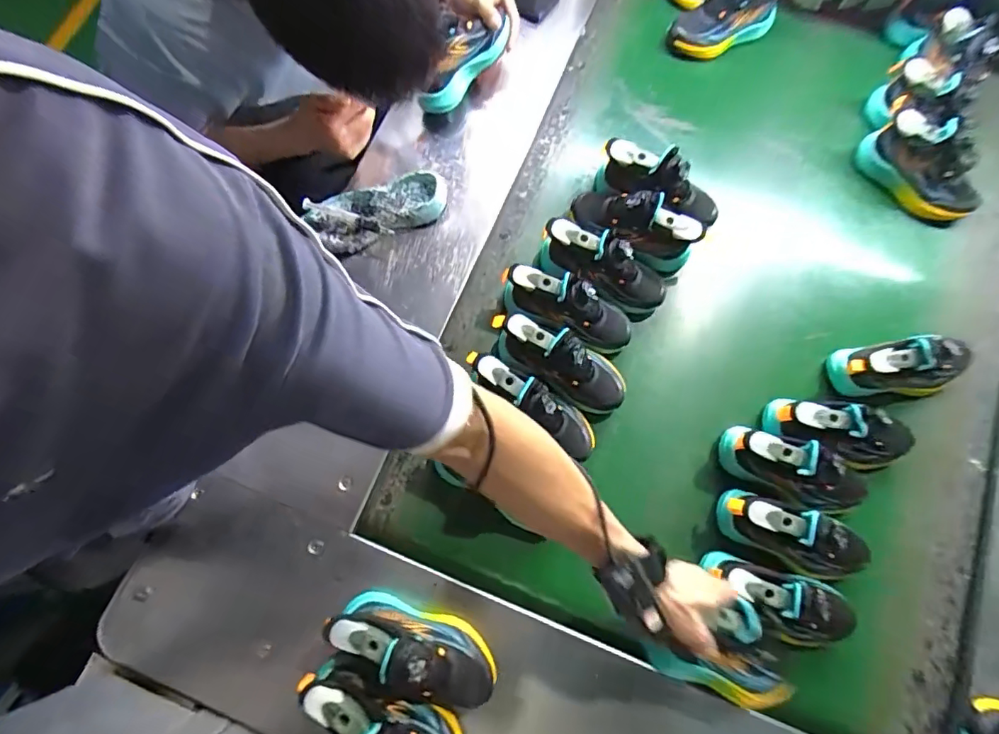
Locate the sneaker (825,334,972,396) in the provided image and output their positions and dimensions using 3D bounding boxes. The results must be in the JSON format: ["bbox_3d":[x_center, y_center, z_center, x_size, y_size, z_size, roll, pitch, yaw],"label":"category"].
[{"bbox_3d":[0.555,0.001,0.681,0.173,0.089,0.074,-1,74,-2],"label":"sneaker"}]

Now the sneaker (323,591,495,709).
[{"bbox_3d":[-0.092,0.315,0.571,0.187,0.111,0.069,25,75,6],"label":"sneaker"}]

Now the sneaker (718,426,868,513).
[{"bbox_3d":[0.394,0.135,0.653,0.187,0.094,0.069,21,75,5],"label":"sneaker"}]

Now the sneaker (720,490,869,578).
[{"bbox_3d":[0.382,0.215,0.636,0.209,0.095,0.073,20,75,4],"label":"sneaker"}]

